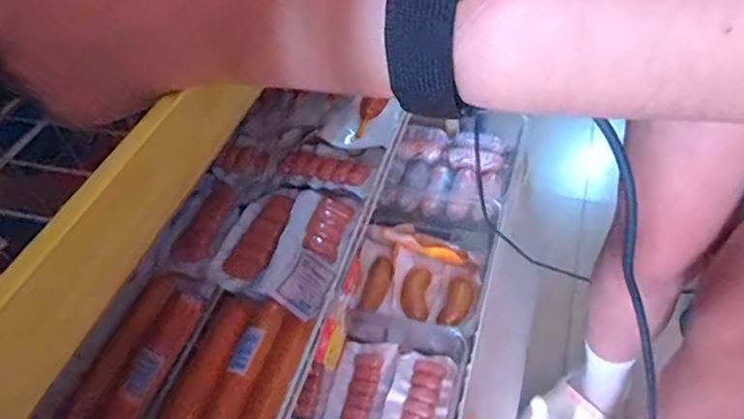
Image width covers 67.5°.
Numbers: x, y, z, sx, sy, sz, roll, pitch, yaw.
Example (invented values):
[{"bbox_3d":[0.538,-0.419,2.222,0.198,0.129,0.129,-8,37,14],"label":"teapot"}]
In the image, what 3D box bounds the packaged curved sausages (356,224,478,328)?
[{"bbox_3d":[0.060,0.085,0.748,0.158,0.033,0.137,8,49,14],"label":"packaged curved sausages"}]

